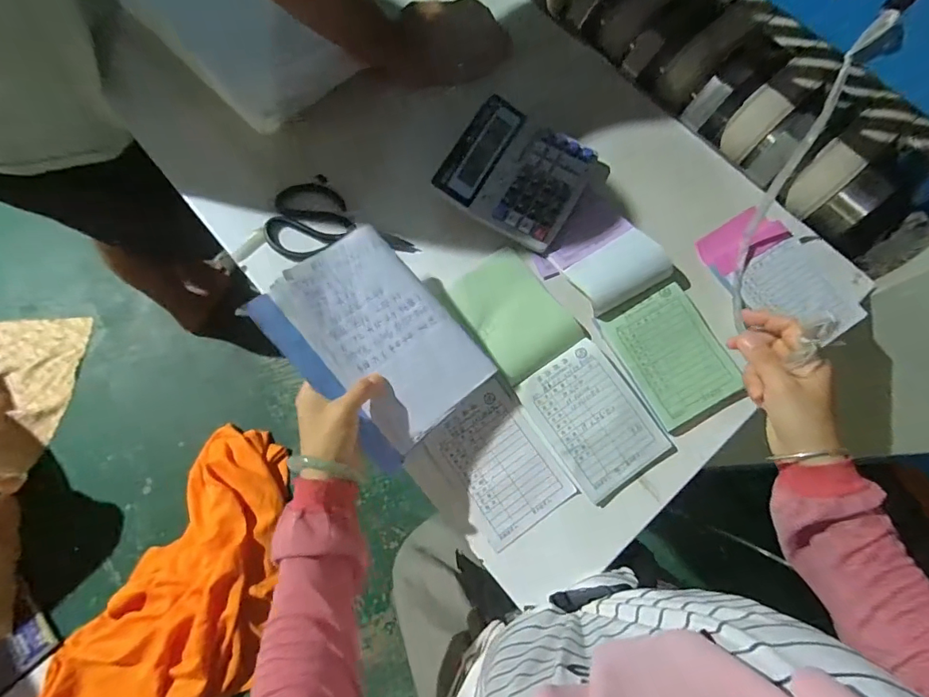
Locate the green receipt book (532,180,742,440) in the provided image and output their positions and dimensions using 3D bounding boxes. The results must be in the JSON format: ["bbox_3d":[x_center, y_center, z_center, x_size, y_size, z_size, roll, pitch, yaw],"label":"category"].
[{"bbox_3d":[0.196,-0.051,0.519,0.117,0.032,0.281,-29,77,-9],"label":"green receipt book"}]

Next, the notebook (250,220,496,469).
[{"bbox_3d":[-0.087,-0.012,0.451,0.149,0.017,0.206,-43,90,-18],"label":"notebook"}]

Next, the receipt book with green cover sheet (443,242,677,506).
[{"bbox_3d":[0.098,0.018,0.508,0.106,0.021,0.292,-33,78,-10],"label":"receipt book with green cover sheet"}]

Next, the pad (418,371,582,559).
[{"bbox_3d":[0.037,0.121,0.485,0.105,0.009,0.146,-33,78,-10],"label":"pad"}]

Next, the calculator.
[{"bbox_3d":[0.065,-0.218,0.558,0.157,0.023,0.152,30,75,7],"label":"calculator"}]

